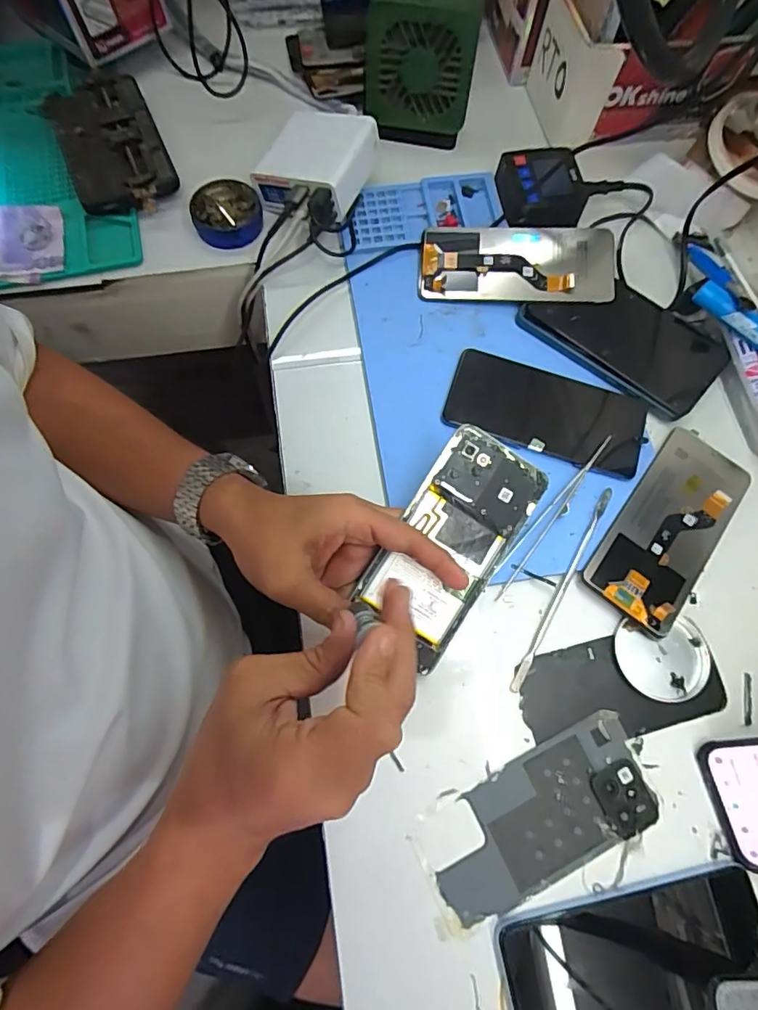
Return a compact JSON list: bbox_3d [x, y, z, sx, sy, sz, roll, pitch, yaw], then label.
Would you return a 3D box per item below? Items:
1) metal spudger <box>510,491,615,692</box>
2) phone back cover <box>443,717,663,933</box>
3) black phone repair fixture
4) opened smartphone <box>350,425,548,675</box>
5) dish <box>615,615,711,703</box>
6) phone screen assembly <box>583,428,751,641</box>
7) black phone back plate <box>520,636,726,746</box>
[{"bbox_3d":[0.136,0.060,0.380,0.008,0.006,0.164,29,75,7],"label":"metal spudger"},{"bbox_3d":[0.108,0.206,0.340,0.153,0.004,0.069,-26,76,-8],"label":"phone back cover"},{"bbox_3d":[-0.254,-0.345,0.491,0.092,0.021,0.171,-25,75,-10],"label":"black phone repair fixture"},{"bbox_3d":[0.048,0.027,0.350,0.074,0.004,0.150,33,88,-5],"label":"opened smartphone"},{"bbox_3d":[0.204,0.110,0.369,0.065,0.007,0.055,1,73,-1],"label":"dish"},{"bbox_3d":[0.224,0.013,0.399,0.068,0.007,0.164,38,70,8],"label":"phone screen assembly"},{"bbox_3d":[0.173,0.130,0.370,0.144,0.007,0.065,-11,74,-4],"label":"black phone back plate"}]

